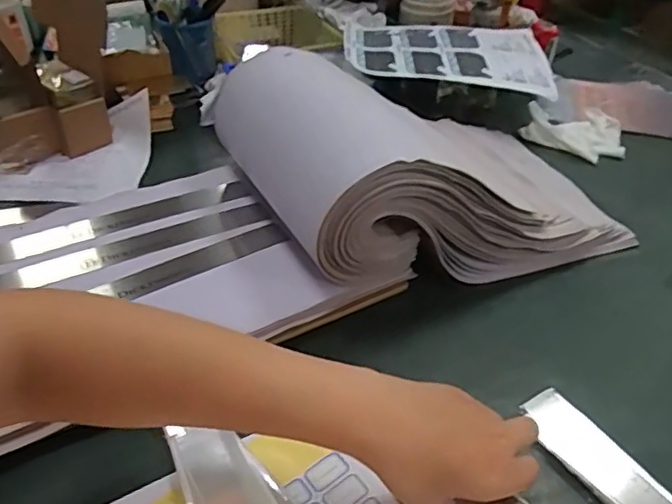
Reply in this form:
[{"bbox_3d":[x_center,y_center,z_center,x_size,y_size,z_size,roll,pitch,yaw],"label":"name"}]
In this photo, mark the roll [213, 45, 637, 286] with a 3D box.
[{"bbox_3d":[0.095,-0.102,0.621,0.380,0.150,0.244,-12,44,-15],"label":"roll"}]

